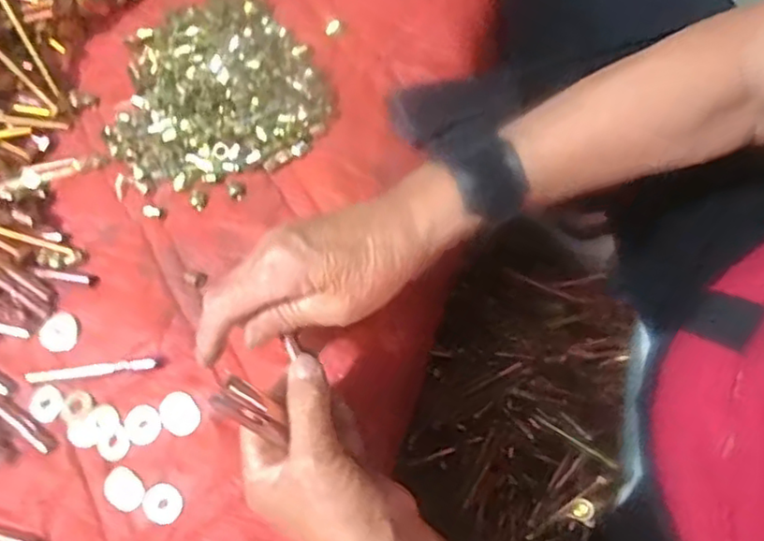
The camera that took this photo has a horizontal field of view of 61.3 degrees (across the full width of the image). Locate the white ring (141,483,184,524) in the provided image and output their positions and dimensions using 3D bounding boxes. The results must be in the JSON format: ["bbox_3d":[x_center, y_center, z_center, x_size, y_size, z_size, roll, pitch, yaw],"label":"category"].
[{"bbox_3d":[-0.139,0.148,0.411,0.027,0.009,0.023,20,76,10],"label":"white ring"}]

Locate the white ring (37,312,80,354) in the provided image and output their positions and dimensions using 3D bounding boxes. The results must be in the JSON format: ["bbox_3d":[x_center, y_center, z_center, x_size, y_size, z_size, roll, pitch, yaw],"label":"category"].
[{"bbox_3d":[-0.221,0.042,0.442,0.029,0.004,0.026,22,77,11],"label":"white ring"}]

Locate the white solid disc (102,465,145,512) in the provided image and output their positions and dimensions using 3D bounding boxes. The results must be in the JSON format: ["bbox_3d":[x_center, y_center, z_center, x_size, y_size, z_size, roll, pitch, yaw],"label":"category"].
[{"bbox_3d":[-0.166,0.141,0.414,0.027,0.004,0.022,31,79,13],"label":"white solid disc"}]

